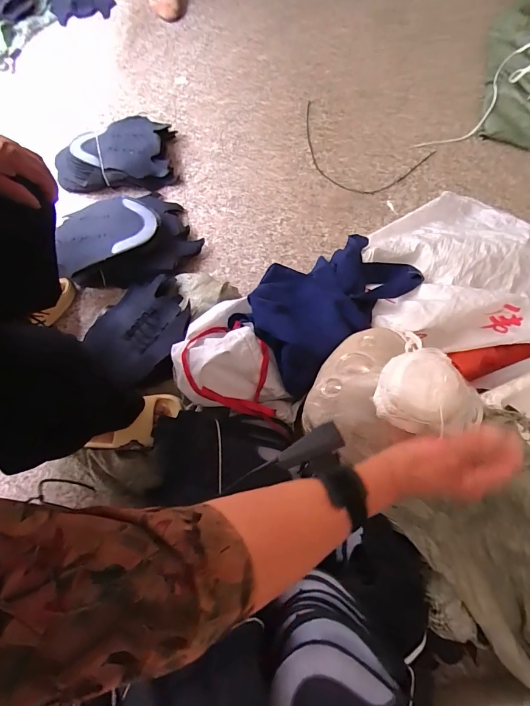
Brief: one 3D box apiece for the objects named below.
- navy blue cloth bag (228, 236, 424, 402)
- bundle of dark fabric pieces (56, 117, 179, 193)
[{"bbox_3d":[0.117,-0.109,0.681,0.211,0.116,0.380,43,54,14],"label":"navy blue cloth bag"},{"bbox_3d":[-0.391,-0.532,0.948,0.312,0.081,0.219,1,72,3],"label":"bundle of dark fabric pieces"}]

